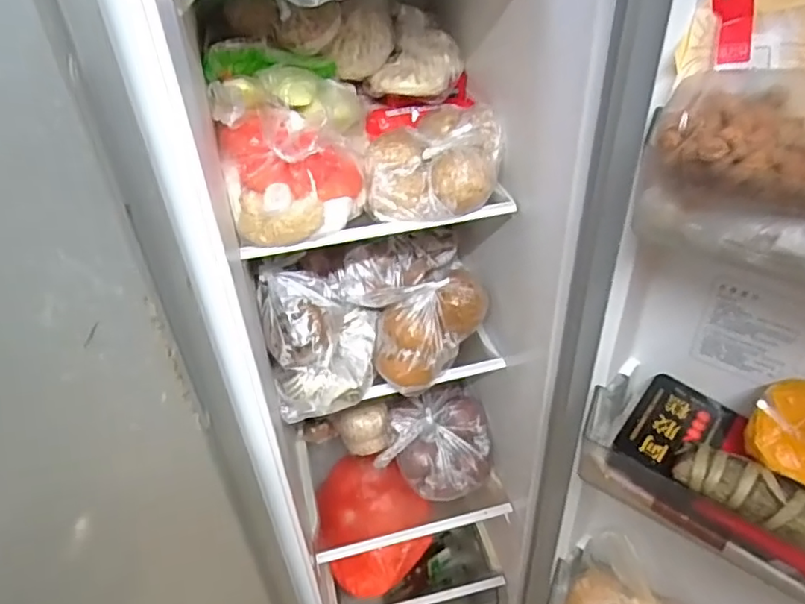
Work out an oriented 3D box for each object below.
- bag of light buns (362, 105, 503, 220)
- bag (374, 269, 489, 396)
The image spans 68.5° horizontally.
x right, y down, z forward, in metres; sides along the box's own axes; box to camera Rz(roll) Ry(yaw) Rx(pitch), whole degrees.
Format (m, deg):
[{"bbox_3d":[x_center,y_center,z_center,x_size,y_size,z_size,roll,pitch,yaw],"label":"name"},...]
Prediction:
[{"bbox_3d":[0.040,-0.175,0.733,0.167,0.084,0.134,-4,38,0],"label":"bag of light buns"},{"bbox_3d":[0.051,0.047,0.898,0.192,0.152,0.091,-14,39,-13],"label":"bag"}]

